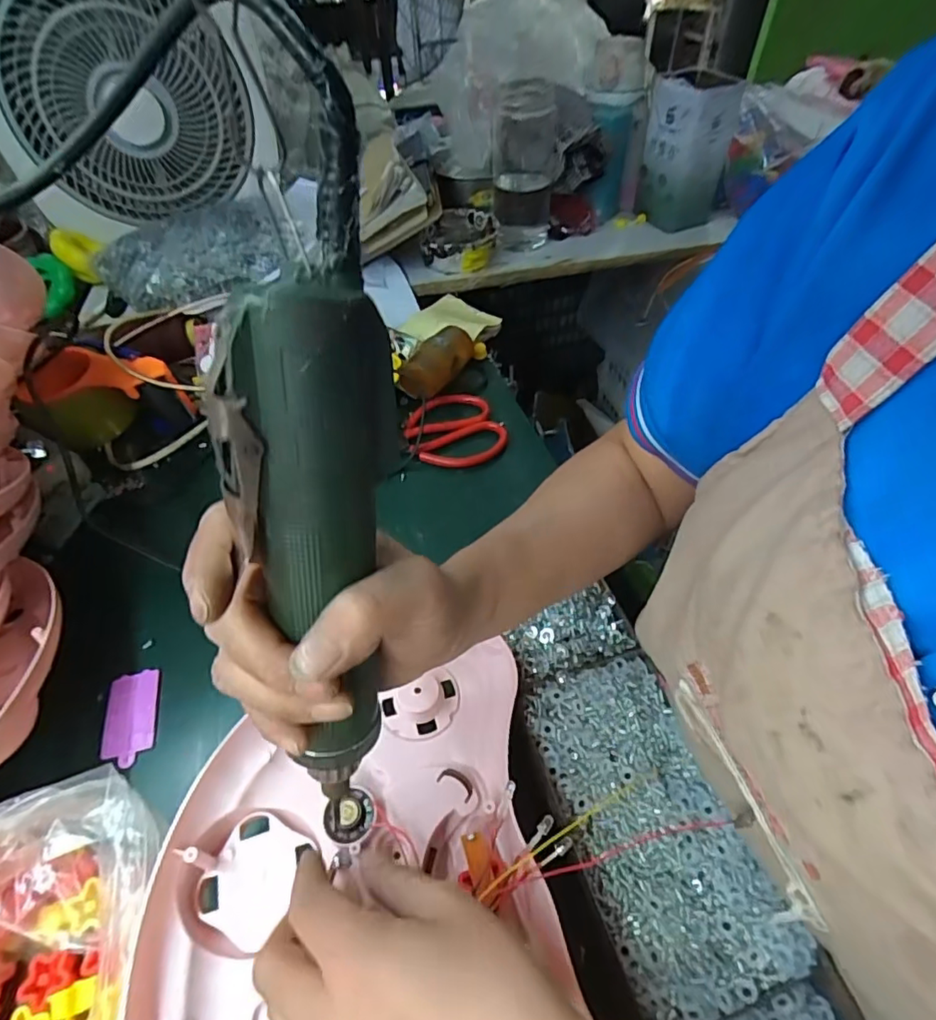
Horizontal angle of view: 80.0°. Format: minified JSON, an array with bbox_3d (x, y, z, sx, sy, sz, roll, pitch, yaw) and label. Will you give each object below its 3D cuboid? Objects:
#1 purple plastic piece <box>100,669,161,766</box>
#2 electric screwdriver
[{"bbox_3d":[-0.245,0.151,0.406,0.034,0.007,0.066,-12,50,-8],"label":"purple plastic piece"},{"bbox_3d":[-0.050,0.014,0.199,0.042,0.176,0.048,7,26,8],"label":"electric screwdriver"}]

